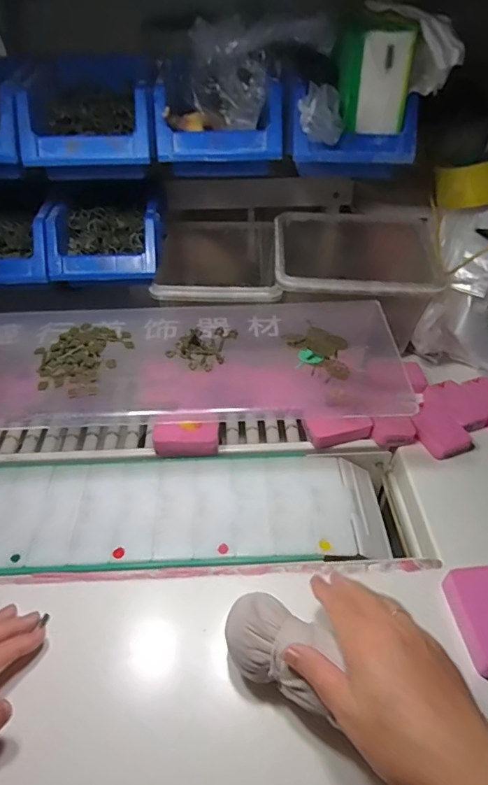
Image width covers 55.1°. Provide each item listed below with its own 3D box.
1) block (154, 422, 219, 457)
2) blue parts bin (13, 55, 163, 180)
[{"bbox_3d":[-0.062,0.048,0.510,0.070,0.023,0.035,1,43,1],"label":"block"},{"bbox_3d":[-0.157,-0.296,0.501,0.129,0.078,0.186,-3,43,-4],"label":"blue parts bin"}]

